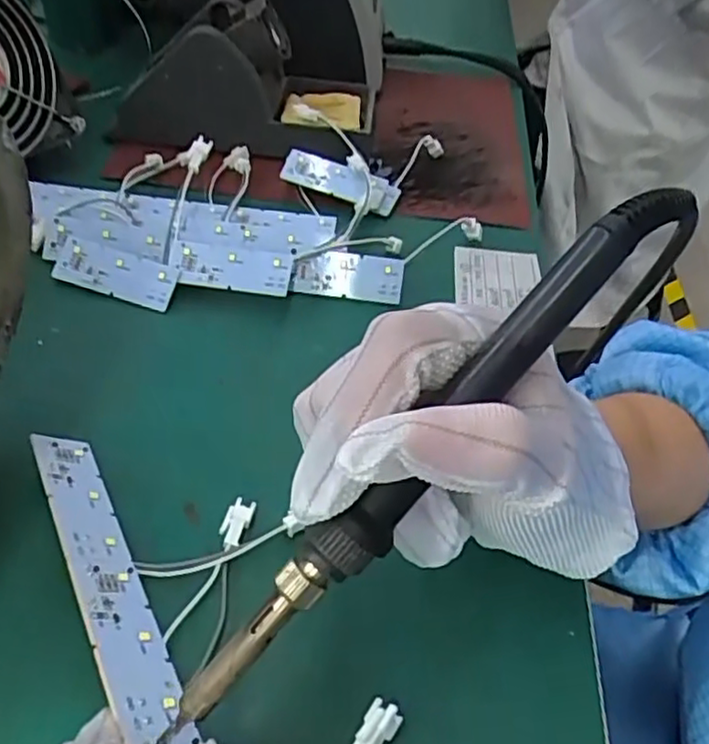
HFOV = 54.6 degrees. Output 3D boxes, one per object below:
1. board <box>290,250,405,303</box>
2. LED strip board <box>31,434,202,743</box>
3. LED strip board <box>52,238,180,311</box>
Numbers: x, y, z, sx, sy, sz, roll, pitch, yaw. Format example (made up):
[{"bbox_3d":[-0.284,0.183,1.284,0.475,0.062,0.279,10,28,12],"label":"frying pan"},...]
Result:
[{"bbox_3d":[-0.004,-0.053,0.374,0.059,0.004,0.024,5,88,0],"label":"board"},{"bbox_3d":[-0.082,0.072,0.232,0.023,0.004,0.149,16,25,-45],"label":"LED strip board"},{"bbox_3d":[-0.127,-0.053,0.362,0.068,0.006,0.024,16,79,5],"label":"LED strip board"}]

